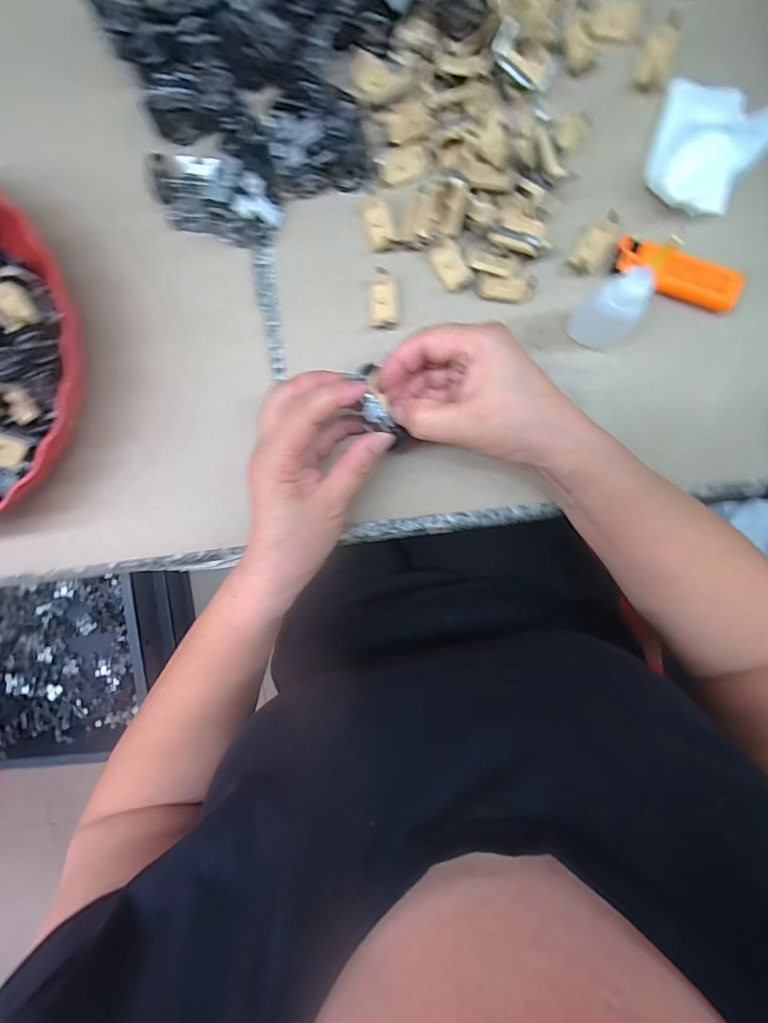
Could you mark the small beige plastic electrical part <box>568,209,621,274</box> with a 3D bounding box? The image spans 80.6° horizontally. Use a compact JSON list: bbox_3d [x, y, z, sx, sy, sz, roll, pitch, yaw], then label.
[{"bbox_3d":[0.138,-0.173,0.292,0.019,0.009,0.039,34,96,-1],"label":"small beige plastic electrical part"}]

